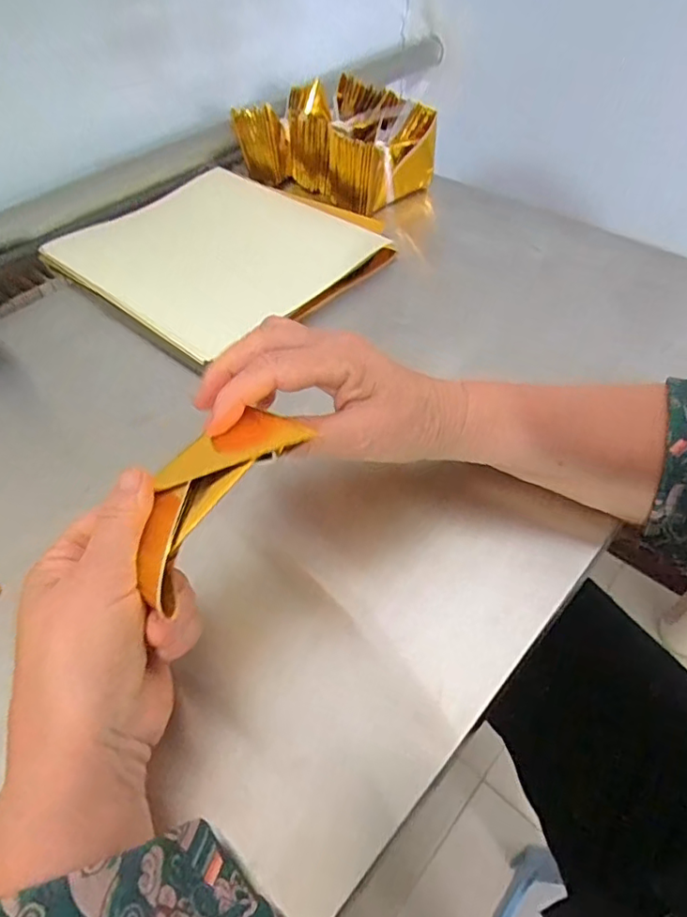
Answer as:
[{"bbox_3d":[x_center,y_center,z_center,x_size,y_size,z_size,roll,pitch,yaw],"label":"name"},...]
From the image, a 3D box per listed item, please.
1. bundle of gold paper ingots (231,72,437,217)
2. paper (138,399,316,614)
[{"bbox_3d":[-0.013,-0.335,0.621,0.110,0.083,0.196,-36,57,-27],"label":"bundle of gold paper ingots"},{"bbox_3d":[-0.068,0.013,0.277,0.053,0.023,0.111,21,52,19],"label":"paper"}]

